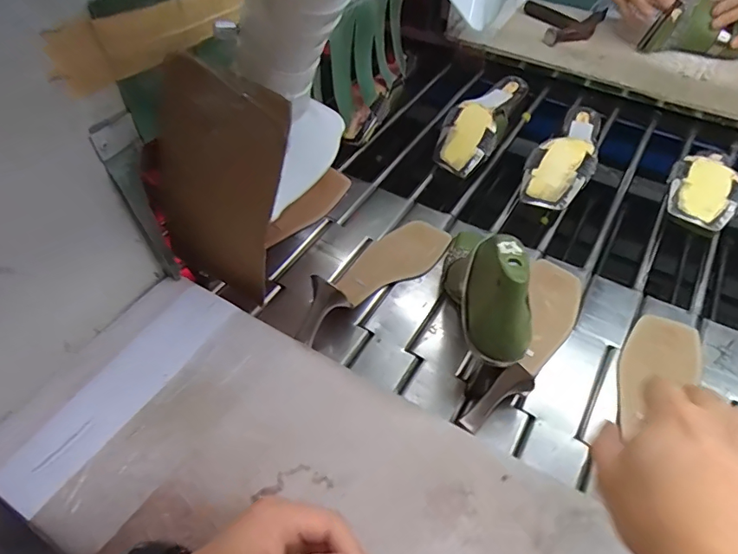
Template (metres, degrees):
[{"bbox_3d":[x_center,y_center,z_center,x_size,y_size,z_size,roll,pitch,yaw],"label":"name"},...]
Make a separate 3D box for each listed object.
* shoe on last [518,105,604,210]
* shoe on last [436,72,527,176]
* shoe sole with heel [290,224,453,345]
[{"bbox_3d":[0.288,-0.180,0.709,0.081,0.074,0.222,23,53,16],"label":"shoe on last"},{"bbox_3d":[0.174,-0.243,0.752,0.078,0.070,0.209,23,53,16],"label":"shoe on last"},{"bbox_3d":[0.001,-0.019,0.586,0.246,0.064,0.080,-33,59,-25],"label":"shoe sole with heel"}]

